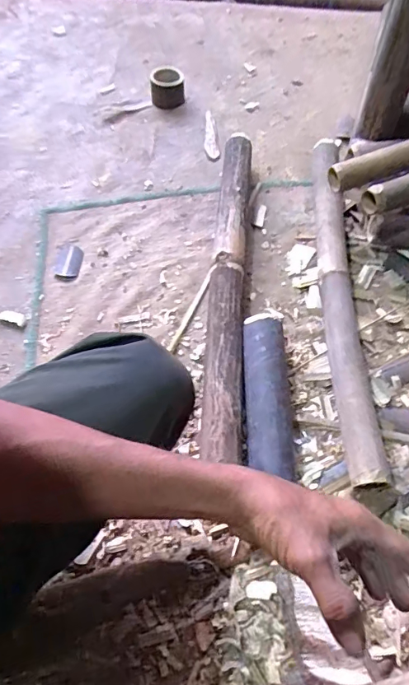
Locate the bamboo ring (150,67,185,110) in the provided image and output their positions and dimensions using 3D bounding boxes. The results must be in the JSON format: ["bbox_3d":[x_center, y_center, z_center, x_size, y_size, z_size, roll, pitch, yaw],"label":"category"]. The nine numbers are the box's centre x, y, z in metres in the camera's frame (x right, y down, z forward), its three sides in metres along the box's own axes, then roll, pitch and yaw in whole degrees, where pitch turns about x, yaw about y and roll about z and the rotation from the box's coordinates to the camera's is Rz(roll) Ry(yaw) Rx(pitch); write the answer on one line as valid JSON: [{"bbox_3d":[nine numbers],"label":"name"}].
[{"bbox_3d":[-0.082,-0.573,1.048,0.073,0.064,0.077,-1,60,2],"label":"bamboo ring"}]

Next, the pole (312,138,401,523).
[{"bbox_3d":[0.215,-0.087,0.746,0.067,0.064,0.679,0,60,2],"label":"pole"}]

